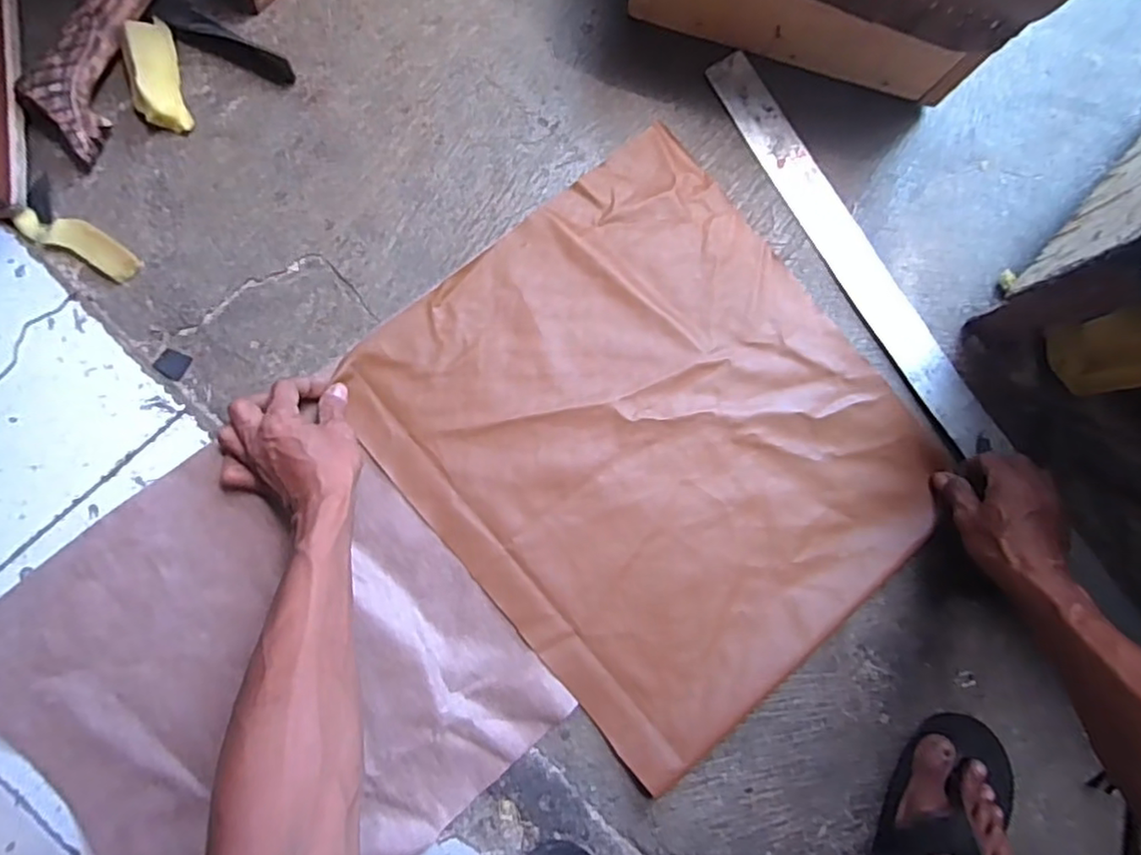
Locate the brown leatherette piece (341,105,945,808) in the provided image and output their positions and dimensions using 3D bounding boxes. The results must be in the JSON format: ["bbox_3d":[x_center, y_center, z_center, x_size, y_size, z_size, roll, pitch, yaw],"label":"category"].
[{"bbox_3d":[0.084,0.013,0.584,0.408,0.016,0.468,-39,88,-8],"label":"brown leatherette piece"}]

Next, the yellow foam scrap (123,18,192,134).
[{"bbox_3d":[-0.378,-0.320,0.568,0.042,0.030,0.099,-13,86,-7],"label":"yellow foam scrap"}]

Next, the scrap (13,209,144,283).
[{"bbox_3d":[-0.437,-0.166,0.558,0.107,0.014,0.032,26,83,-3],"label":"scrap"}]

